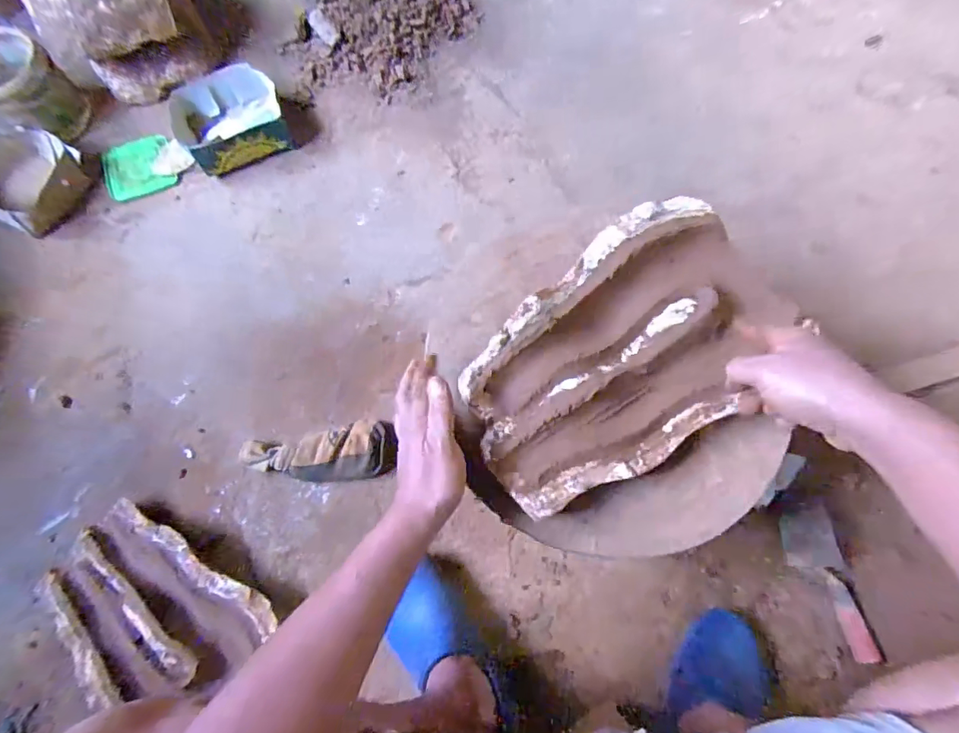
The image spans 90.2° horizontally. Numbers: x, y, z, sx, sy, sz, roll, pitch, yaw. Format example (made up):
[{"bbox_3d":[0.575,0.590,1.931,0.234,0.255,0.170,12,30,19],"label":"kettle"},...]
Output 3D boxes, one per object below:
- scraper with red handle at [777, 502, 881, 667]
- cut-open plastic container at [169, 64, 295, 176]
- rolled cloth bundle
[{"bbox_3d":[0.511,0.319,0.707,0.070,0.024,0.209,-9,71,-1],"label":"scraper with red handle"},{"bbox_3d":[-0.509,-0.504,0.980,0.213,0.096,0.205,-33,74,-9],"label":"cut-open plastic container"},{"bbox_3d":[-0.264,0.139,0.764,0.230,0.038,0.087,-5,71,0],"label":"rolled cloth bundle"}]

